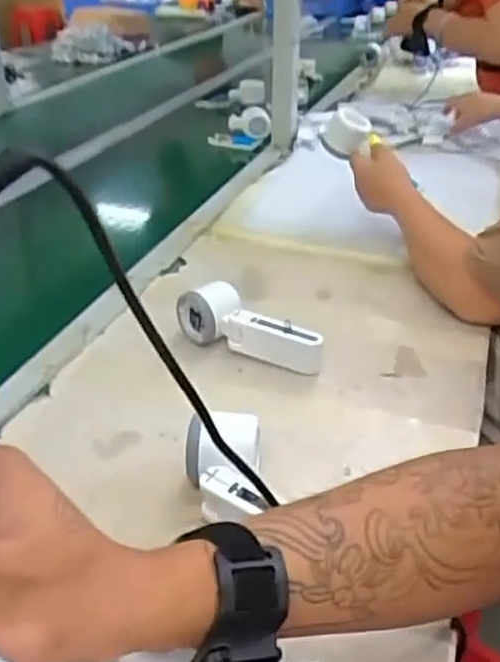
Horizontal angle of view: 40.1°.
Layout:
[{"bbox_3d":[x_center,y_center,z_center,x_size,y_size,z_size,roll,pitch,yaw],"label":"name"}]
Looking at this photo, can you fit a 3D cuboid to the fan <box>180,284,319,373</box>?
[{"bbox_3d":[0.001,-0.005,0.731,0.169,0.053,0.047,20,37,27],"label":"fan"}]

